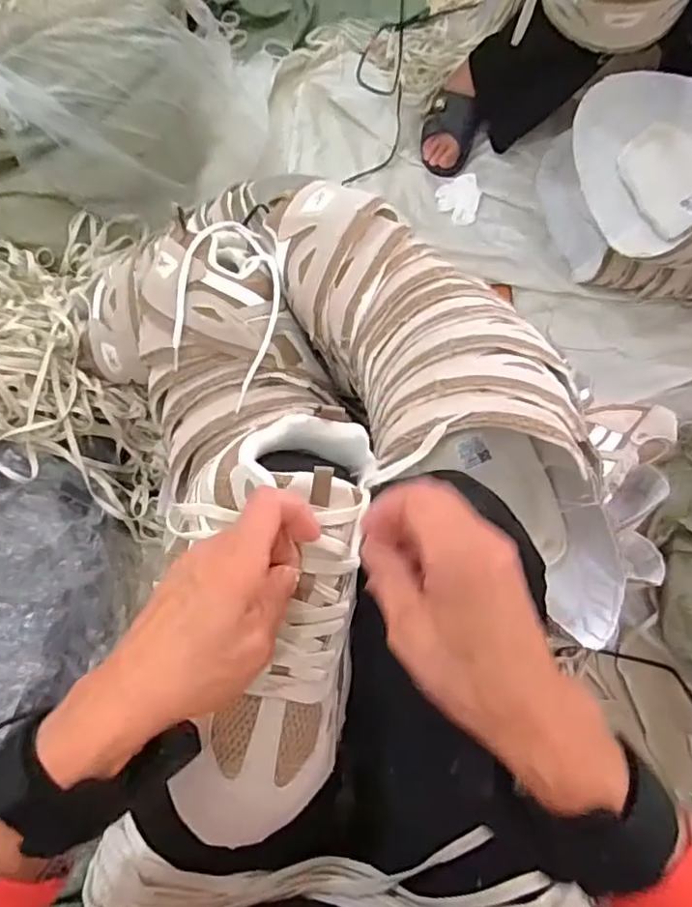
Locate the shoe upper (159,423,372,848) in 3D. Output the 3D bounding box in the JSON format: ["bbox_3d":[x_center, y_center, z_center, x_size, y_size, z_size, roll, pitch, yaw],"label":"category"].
[{"bbox_3d":[-0.047,0.091,0.351,0.115,0.075,0.239,3,72,3],"label":"shoe upper"}]

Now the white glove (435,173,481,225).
[{"bbox_3d":[0.194,-0.420,0.977,0.071,0.011,0.078,-34,84,7],"label":"white glove"}]

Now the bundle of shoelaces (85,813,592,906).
[{"bbox_3d":[-0.006,0.246,0.332,0.295,0.046,0.063,3,71,3],"label":"bundle of shoelaces"}]

